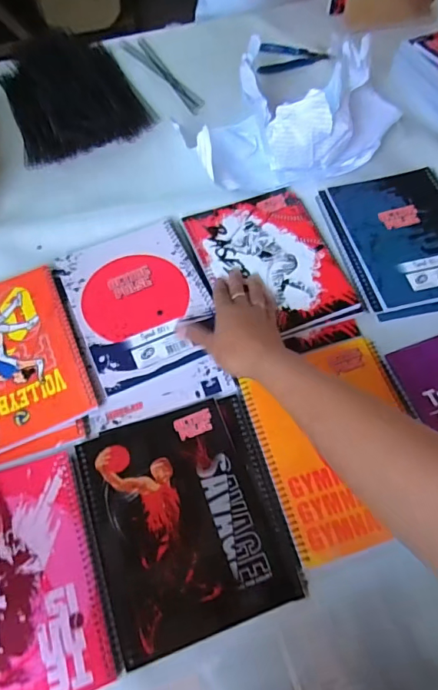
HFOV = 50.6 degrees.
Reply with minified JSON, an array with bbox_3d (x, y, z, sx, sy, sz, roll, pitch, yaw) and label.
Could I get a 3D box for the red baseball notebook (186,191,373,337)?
[{"bbox_3d":[0.063,-0.102,0.562,0.162,0.017,0.196,-18,63,-10],"label":"red baseball notebook"}]

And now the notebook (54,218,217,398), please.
[{"bbox_3d":[-0.090,-0.054,0.531,0.148,0.009,0.196,-23,65,-11],"label":"notebook"}]

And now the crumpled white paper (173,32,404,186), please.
[{"bbox_3d":[0.085,-0.329,0.628,0.286,0.095,0.203,-18,64,-9],"label":"crumpled white paper"}]

